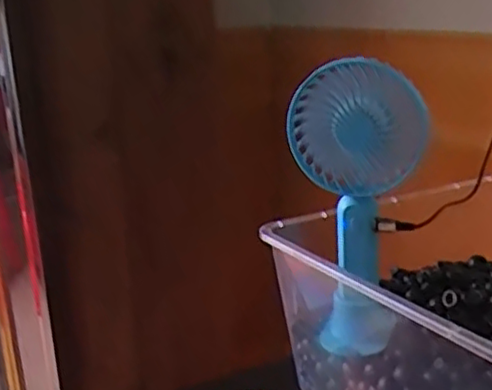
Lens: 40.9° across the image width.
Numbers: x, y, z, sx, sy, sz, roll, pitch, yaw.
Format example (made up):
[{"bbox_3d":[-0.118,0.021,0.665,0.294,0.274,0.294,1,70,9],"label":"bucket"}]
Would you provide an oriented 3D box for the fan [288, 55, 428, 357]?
[{"bbox_3d":[0.084,0.024,0.509,0.099,0.239,0.033,1,18,13],"label":"fan"}]

